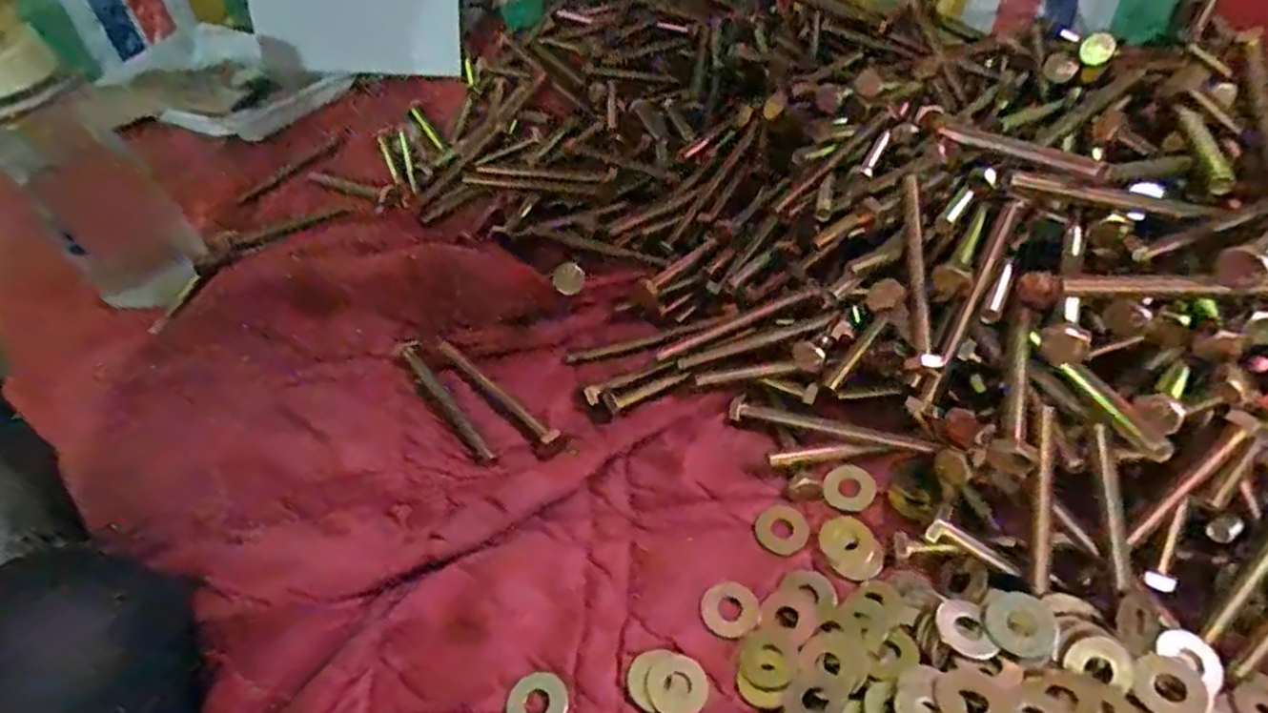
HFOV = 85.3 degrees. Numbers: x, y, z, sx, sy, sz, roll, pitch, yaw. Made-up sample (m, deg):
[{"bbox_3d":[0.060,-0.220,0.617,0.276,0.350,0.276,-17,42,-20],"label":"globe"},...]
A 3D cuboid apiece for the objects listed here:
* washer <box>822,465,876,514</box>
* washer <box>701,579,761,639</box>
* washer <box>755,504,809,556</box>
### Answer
[{"bbox_3d":[0.106,0.065,0.337,0.023,0.004,0.025,-2,47,2],"label":"washer"},{"bbox_3d":[0.042,0.110,0.299,0.024,0.004,0.025,-2,47,2],"label":"washer"},{"bbox_3d":[0.070,0.082,0.326,0.024,0.004,0.024,-2,47,2],"label":"washer"}]

